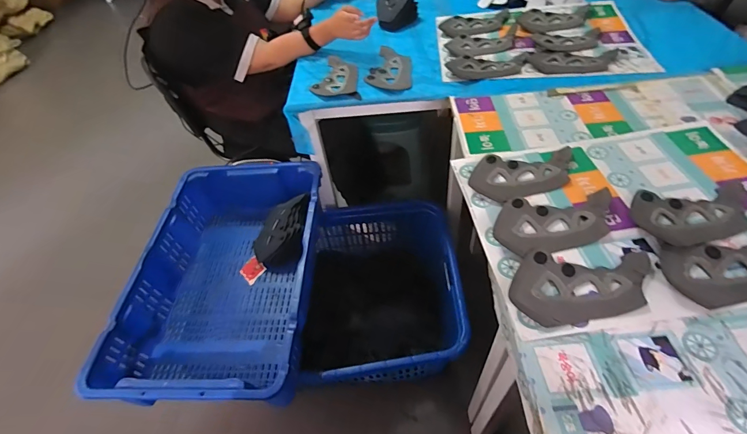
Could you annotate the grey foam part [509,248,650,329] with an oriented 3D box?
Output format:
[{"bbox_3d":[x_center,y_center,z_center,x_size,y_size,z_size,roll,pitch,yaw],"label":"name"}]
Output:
[{"bbox_3d":[0.311,0.094,0.554,0.218,0.013,0.117,-10,50,-3],"label":"grey foam part"}]

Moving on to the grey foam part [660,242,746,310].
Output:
[{"bbox_3d":[0.547,0.068,0.547,0.229,0.019,0.104,-9,50,-3],"label":"grey foam part"}]

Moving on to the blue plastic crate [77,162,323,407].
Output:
[{"bbox_3d":[-0.360,0.144,0.979,0.427,0.183,0.659,-1,50,5],"label":"blue plastic crate"}]

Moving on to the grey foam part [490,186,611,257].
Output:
[{"bbox_3d":[0.308,0.003,0.629,0.219,0.021,0.111,-9,50,-3],"label":"grey foam part"}]

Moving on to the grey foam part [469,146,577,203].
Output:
[{"bbox_3d":[0.289,-0.087,0.714,0.218,0.021,0.126,-9,50,-3],"label":"grey foam part"}]

